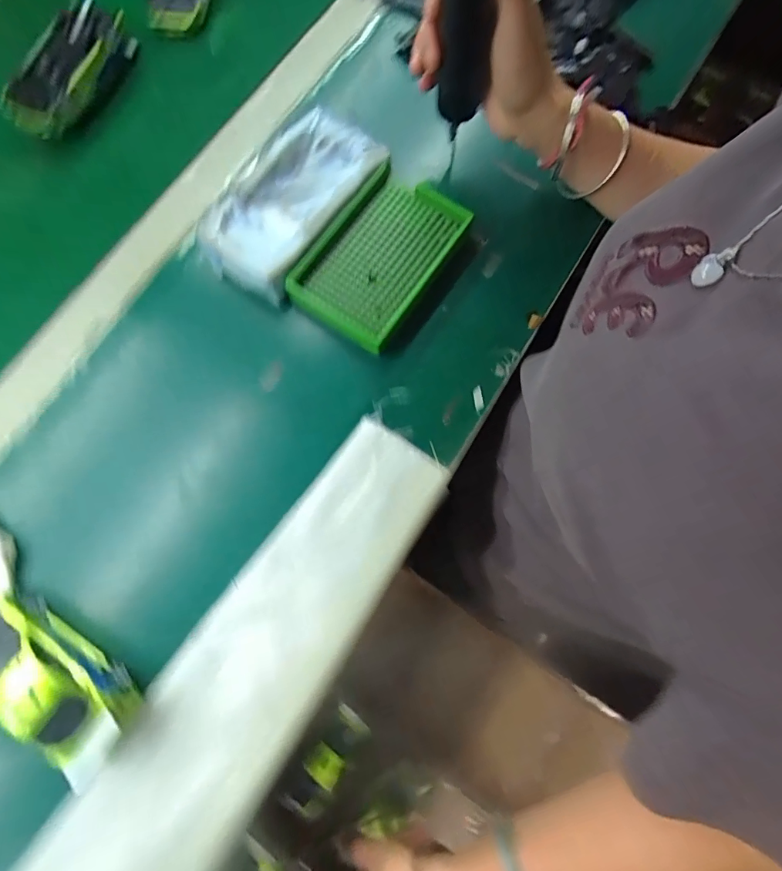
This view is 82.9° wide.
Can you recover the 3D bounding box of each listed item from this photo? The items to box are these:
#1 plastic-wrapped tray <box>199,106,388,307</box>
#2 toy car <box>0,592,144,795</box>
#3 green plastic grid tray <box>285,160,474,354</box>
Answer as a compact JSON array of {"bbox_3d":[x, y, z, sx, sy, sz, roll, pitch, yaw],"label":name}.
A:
[{"bbox_3d":[-0.082,-0.196,0.371,0.081,0.037,0.162,34,79,9],"label":"plastic-wrapped tray"},{"bbox_3d":[-0.223,0.157,0.283,0.127,0.033,0.052,31,79,8],"label":"toy car"},{"bbox_3d":[-0.005,-0.151,0.367,0.091,0.027,0.152,33,79,9],"label":"green plastic grid tray"}]

